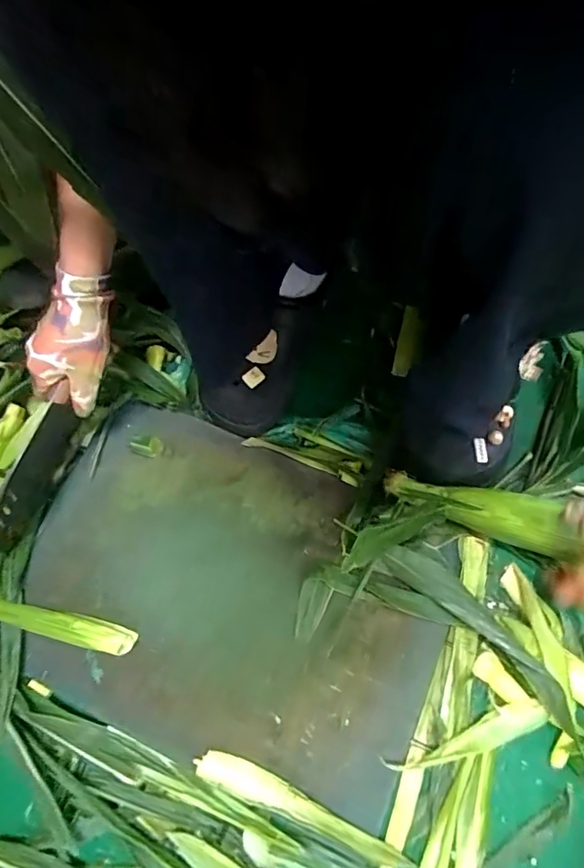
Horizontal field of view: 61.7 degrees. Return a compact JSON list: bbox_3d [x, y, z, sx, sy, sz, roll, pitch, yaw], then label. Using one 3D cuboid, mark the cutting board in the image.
[{"bbox_3d":[-0.064,0.163,0.505,0.424,0.026,0.300,22,72,9],"label":"cutting board"}]

